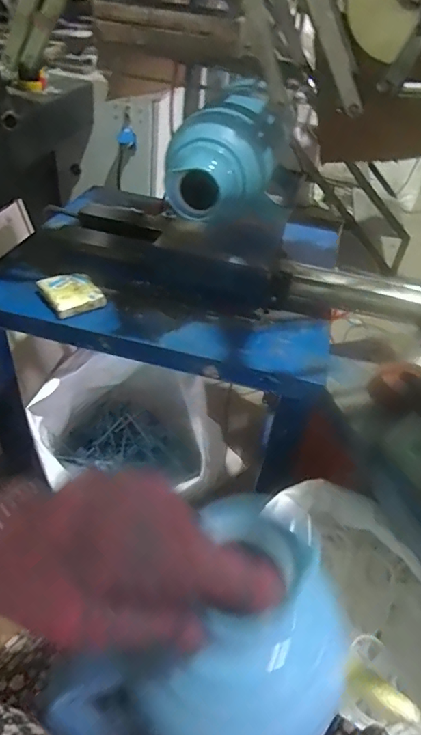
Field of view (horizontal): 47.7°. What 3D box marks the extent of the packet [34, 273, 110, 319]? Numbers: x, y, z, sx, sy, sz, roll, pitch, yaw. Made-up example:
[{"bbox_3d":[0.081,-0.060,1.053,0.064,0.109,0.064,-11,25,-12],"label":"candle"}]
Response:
[{"bbox_3d":[-0.242,-0.131,0.835,0.092,0.027,0.086,-26,49,-35],"label":"packet"}]

